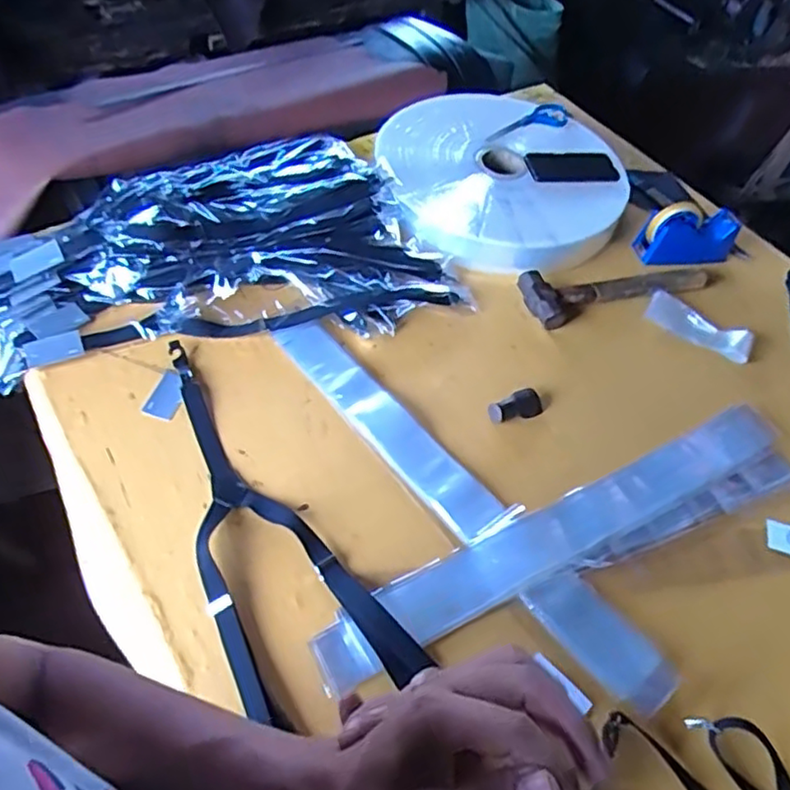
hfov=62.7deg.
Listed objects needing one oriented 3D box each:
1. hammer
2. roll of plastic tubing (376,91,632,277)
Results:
[{"bbox_3d":[0.356,-0.185,1.060,0.317,0.036,0.096,-16,55,-16],"label":"hammer"},{"bbox_3d":[0.192,-0.402,1.194,0.435,0.088,0.458,-3,52,-7],"label":"roll of plastic tubing"}]

